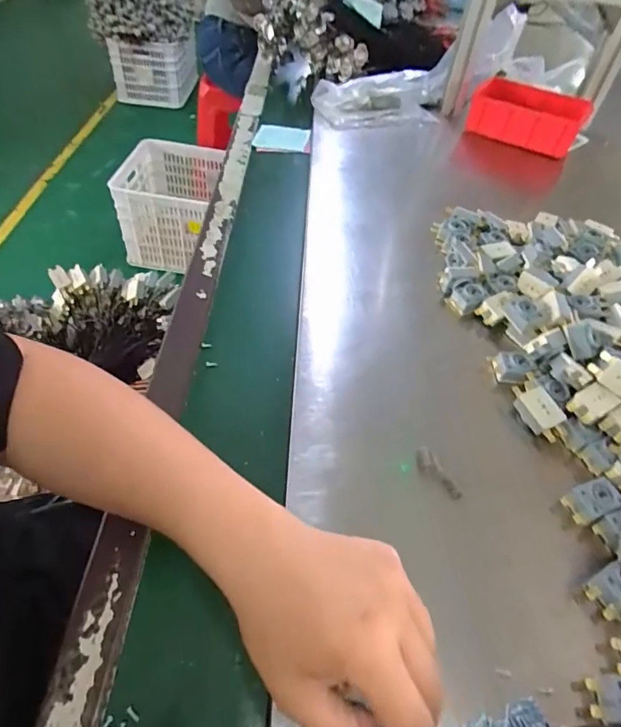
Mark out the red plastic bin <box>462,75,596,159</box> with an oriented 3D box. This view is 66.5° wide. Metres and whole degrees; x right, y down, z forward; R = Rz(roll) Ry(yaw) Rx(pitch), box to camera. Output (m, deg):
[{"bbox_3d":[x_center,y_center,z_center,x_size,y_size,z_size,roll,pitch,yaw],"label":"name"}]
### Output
[{"bbox_3d":[0.408,-0.466,0.886,0.197,0.063,0.154,29,52,19],"label":"red plastic bin"}]

